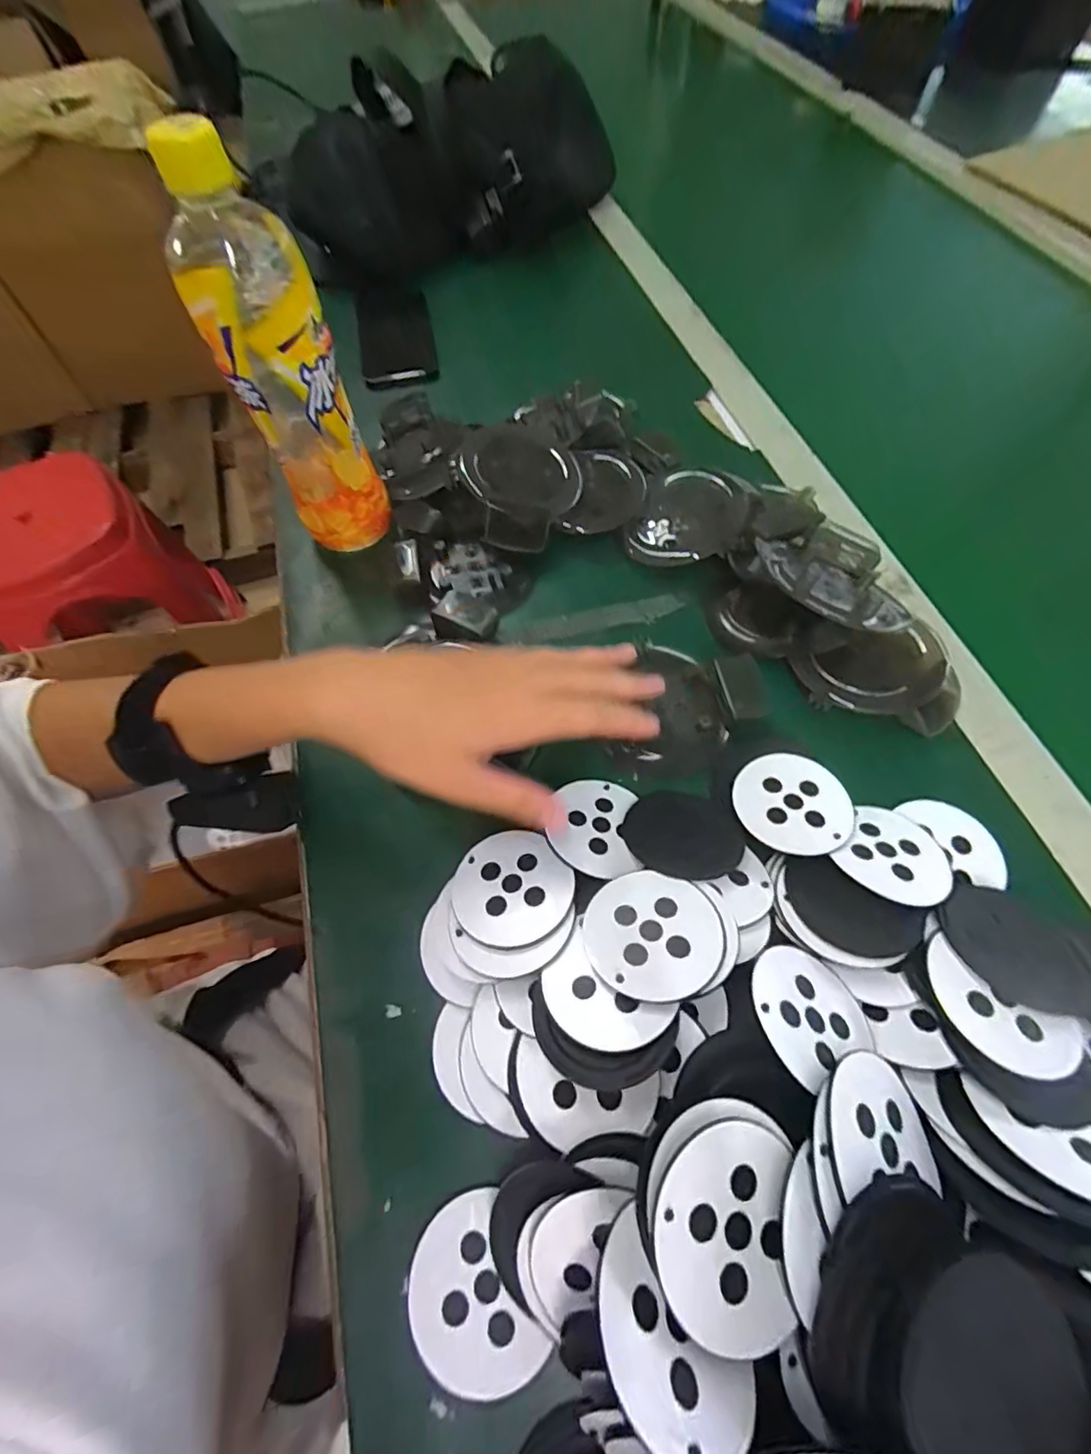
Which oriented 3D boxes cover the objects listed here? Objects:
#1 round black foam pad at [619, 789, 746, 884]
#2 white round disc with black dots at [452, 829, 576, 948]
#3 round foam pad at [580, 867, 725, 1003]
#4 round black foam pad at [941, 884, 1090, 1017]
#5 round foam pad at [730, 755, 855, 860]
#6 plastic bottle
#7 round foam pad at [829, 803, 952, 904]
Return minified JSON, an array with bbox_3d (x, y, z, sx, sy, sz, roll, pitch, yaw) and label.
[{"bbox_3d":[0.075,0.057,0.298,0.062,0.006,0.058,-1,39,0],"label":"round black foam pad"},{"bbox_3d":[-0.017,0.082,0.279,0.058,0.004,0.060,-5,49,6],"label":"white round disc with black dots"},{"bbox_3d":[0.049,0.094,0.254,0.060,0.004,0.059,-5,42,5],"label":"round foam pad"},{"bbox_3d":[0.227,0.105,0.261,0.068,0.004,0.064,-14,53,-26],"label":"round black foam pad"},{"bbox_3d":[0.137,0.042,0.304,0.060,0.004,0.060,-3,54,4],"label":"round foam pad"},{"bbox_3d":[-0.157,-0.210,0.335,0.071,0.206,0.067,-26,64,-6],"label":"plastic bottle"},{"bbox_3d":[0.184,0.067,0.287,0.051,0.004,0.059,32,49,25],"label":"round foam pad"}]

